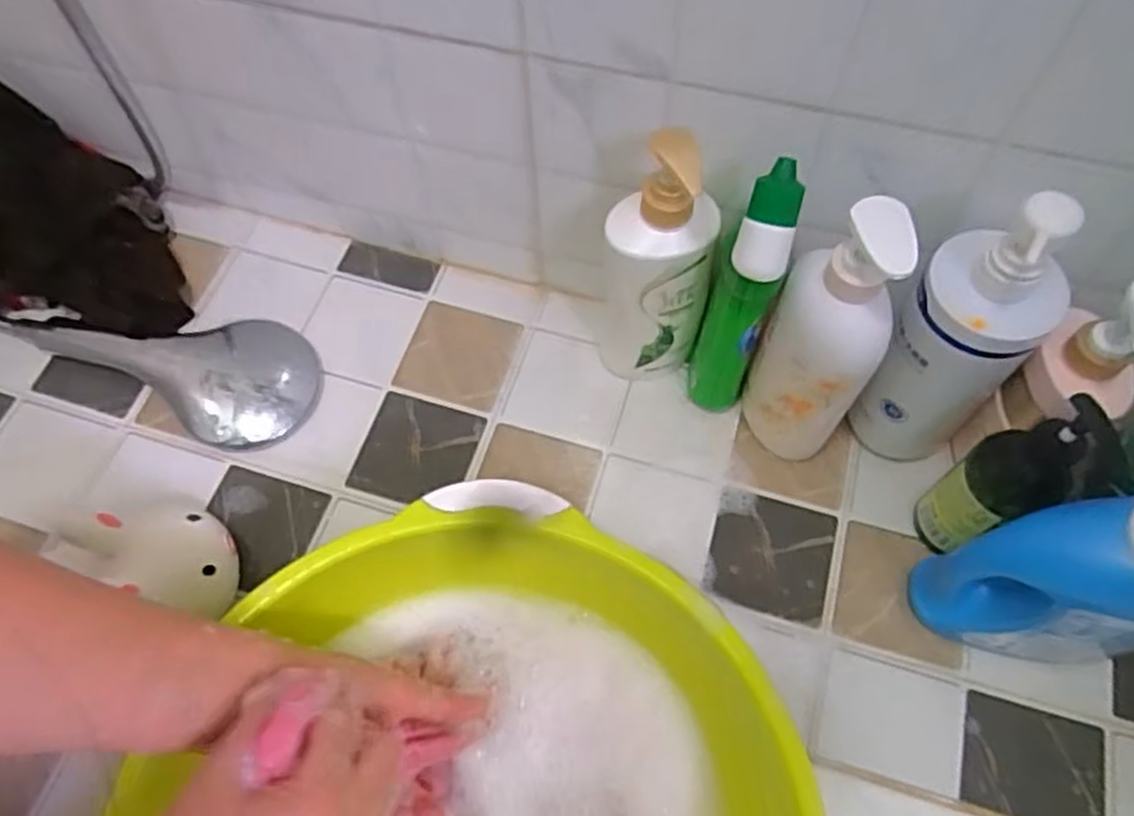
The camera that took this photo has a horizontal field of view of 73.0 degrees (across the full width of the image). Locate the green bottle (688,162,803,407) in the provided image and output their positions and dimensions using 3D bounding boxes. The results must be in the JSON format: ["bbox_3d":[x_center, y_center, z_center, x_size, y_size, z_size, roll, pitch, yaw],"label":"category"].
[{"bbox_3d":[0.124,-0.075,0.560,0.046,0.233,0.065,10,62,5],"label":"green bottle"}]

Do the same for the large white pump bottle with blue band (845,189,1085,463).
[{"bbox_3d":[0.260,-0.037,0.535,0.078,0.268,0.086,-39,68,-19],"label":"large white pump bottle with blue band"}]

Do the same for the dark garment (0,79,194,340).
[{"bbox_3d":[-0.490,-0.170,0.694,0.299,0.122,0.241,11,62,6],"label":"dark garment"}]

